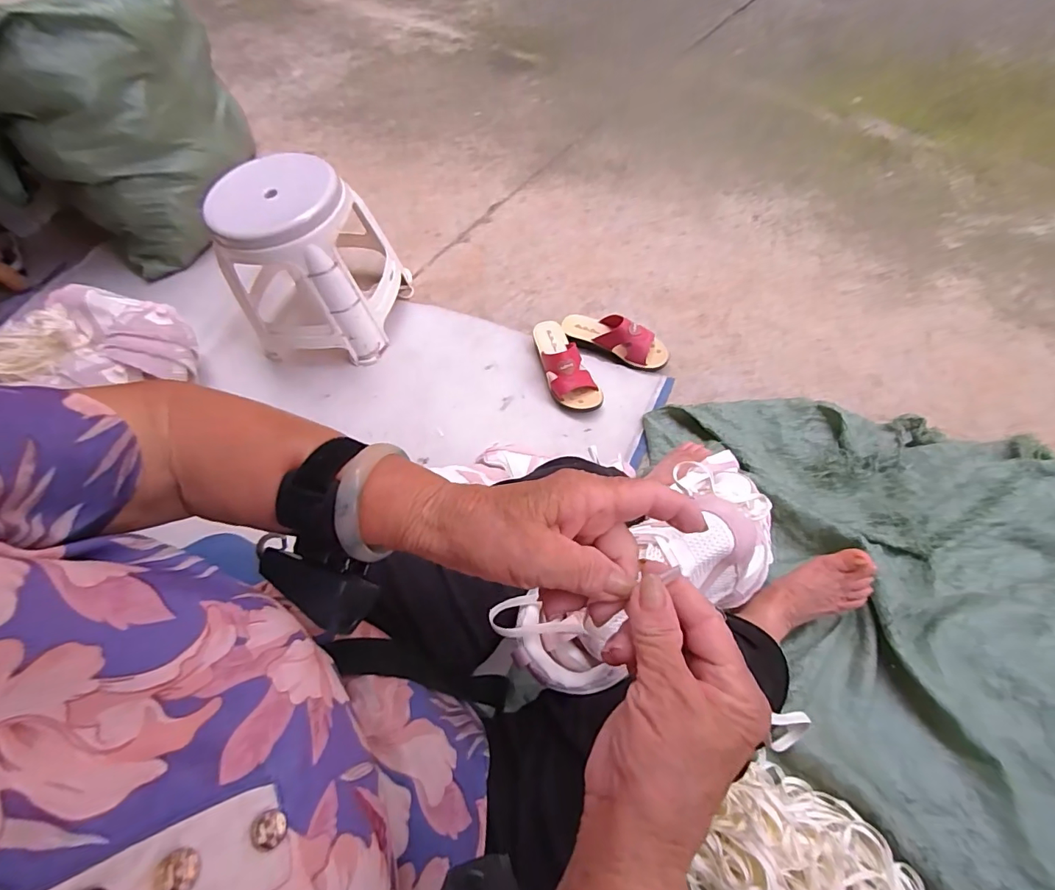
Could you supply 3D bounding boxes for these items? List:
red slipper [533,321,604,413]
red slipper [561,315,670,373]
[{"bbox_3d":[0.066,-0.174,0.954,0.084,0.076,0.207,-20,63,-3],"label":"red slipper"},{"bbox_3d":[0.177,-0.219,0.971,0.224,0.075,0.079,20,68,17],"label":"red slipper"}]

